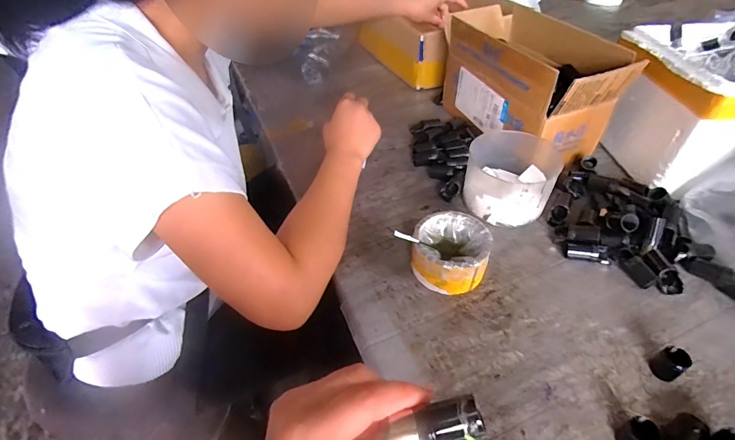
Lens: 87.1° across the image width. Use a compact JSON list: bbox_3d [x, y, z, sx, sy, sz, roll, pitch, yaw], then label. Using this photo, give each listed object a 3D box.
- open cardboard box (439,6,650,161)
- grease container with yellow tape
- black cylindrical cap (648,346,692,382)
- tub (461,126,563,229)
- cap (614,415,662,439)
[{"bbox_3d":[0.239,-0.218,0.616,0.145,0.153,0.289,-19,47,-15],"label":"open cardboard box"},{"bbox_3d":[0.097,0.038,0.449,0.082,0.048,0.084,12,47,15],"label":"grease container with yellow tape"},{"bbox_3d":[0.281,0.134,0.360,0.016,0.034,0.022,-25,49,-20],"label":"black cylindrical cap"},{"bbox_3d":[0.193,-0.059,0.521,0.112,0.069,0.125,22,50,23],"label":"tub"},{"bbox_3d":[0.222,0.178,0.317,0.019,0.033,0.022,-14,46,-10],"label":"cap"}]

